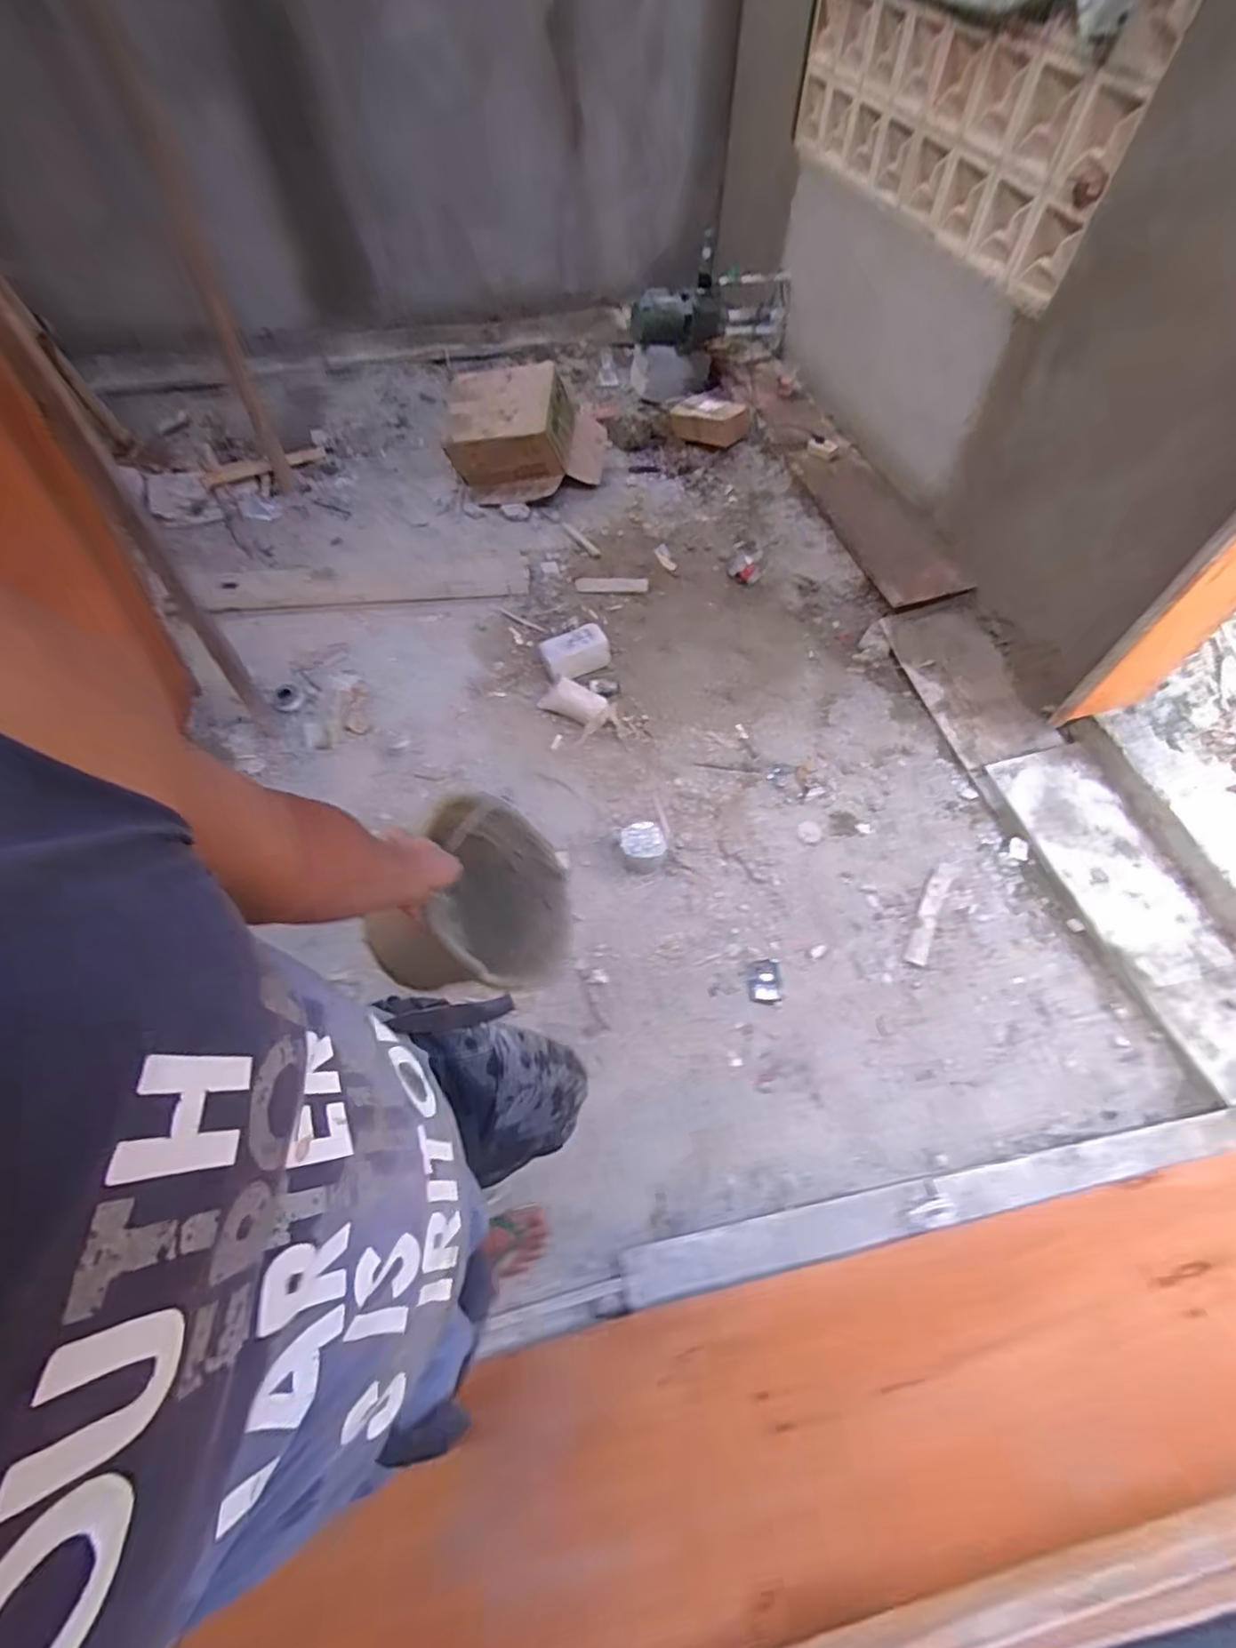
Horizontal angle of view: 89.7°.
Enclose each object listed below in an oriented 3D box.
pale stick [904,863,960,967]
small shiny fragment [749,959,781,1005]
[{"bbox_3d":[0.795,0.222,1.577,0.058,0.010,0.319,27,65,16],"label":"pale stick"},{"bbox_3d":[0.349,0.376,1.483,0.071,0.007,0.105,0,60,2],"label":"small shiny fragment"}]

